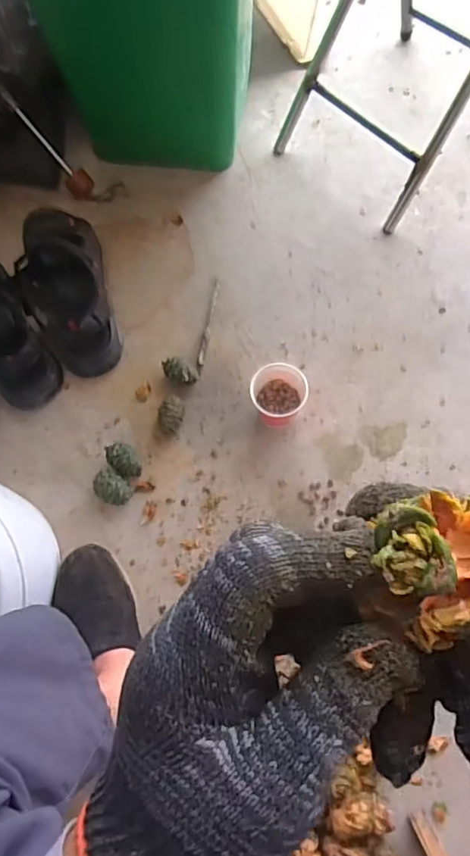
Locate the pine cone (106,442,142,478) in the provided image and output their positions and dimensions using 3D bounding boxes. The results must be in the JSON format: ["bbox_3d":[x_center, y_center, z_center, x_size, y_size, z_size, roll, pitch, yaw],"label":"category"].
[{"bbox_3d":[-0.148,0.043,0.761,0.038,0.037,0.052,-41,76,-10],"label":"pine cone"}]

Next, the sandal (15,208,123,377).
[{"bbox_3d":[-0.243,-0.202,0.813,0.116,0.087,0.255,-14,73,-3],"label":"sandal"}]

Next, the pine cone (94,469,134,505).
[{"bbox_3d":[-0.162,0.080,0.748,0.044,0.044,0.037,40,78,13],"label":"pine cone"}]

